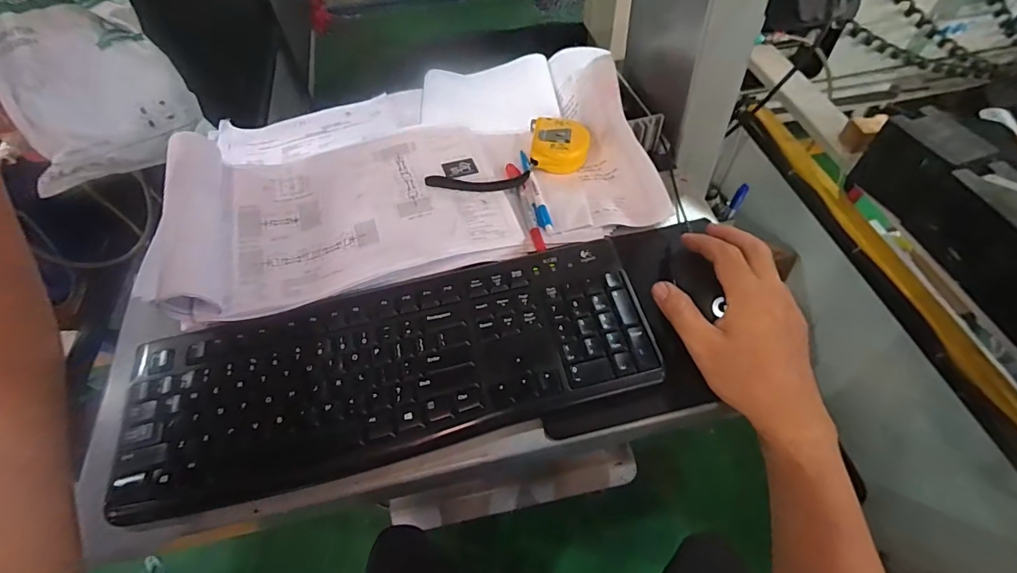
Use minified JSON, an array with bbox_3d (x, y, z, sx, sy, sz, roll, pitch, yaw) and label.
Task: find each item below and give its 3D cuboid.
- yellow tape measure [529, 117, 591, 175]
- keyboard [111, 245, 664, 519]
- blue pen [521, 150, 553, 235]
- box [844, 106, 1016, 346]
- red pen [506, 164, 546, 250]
[{"bbox_3d":[0.057,-0.161,0.512,0.064,0.030,0.068,3,56,6],"label":"yellow tape measure"},{"bbox_3d":[-0.099,0.066,0.385,0.430,0.024,0.146,-13,56,-5],"label":"keyboard"},{"bbox_3d":[0.026,-0.104,0.487,0.013,0.015,0.136,-11,56,-4],"label":"blue pen"},{"bbox_3d":[0.774,-0.103,0.753,0.106,0.155,0.429,-9,56,-3],"label":"box"},{"bbox_3d":[0.018,-0.086,0.473,0.016,0.009,0.131,-14,56,-6],"label":"red pen"}]

